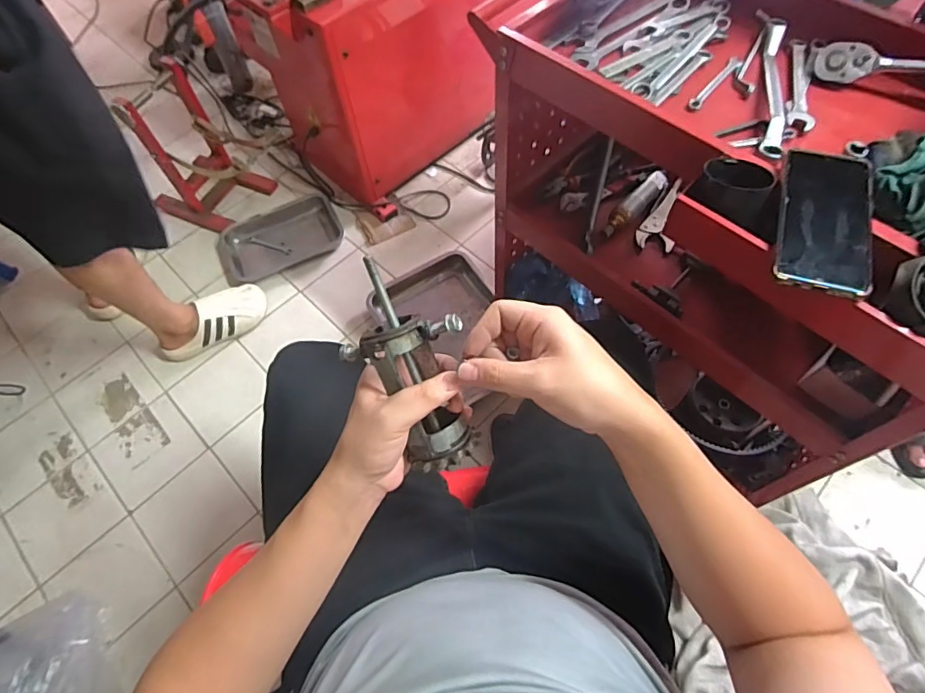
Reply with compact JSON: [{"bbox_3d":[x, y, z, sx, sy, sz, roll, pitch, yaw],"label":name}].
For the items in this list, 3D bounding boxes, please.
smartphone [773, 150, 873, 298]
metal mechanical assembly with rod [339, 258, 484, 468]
[{"bbox_3d":[0.337,-0.120,0.467,0.076,0.017,0.162,17,64,12],"label":"smartphone"},{"bbox_3d":[-0.037,0.013,0.367,0.077,0.043,0.149,-24,104,-9],"label":"metal mechanical assembly with rod"}]

